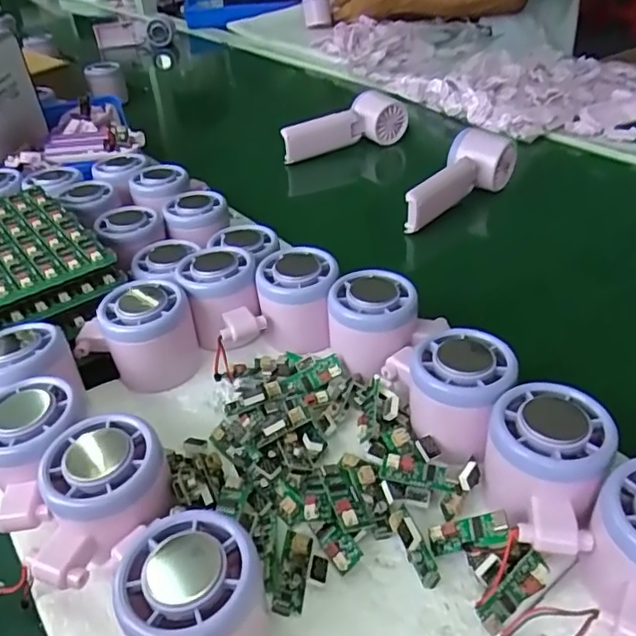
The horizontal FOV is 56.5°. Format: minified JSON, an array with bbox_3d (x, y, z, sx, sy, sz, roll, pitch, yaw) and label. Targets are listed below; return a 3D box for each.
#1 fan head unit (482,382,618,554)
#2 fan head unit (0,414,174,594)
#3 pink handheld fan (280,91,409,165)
[{"bbox_3d":[0.106,0.070,0.282,0.056,0.044,0.073,16,43,24],"label":"fan head unit"},{"bbox_3d":[-0.110,0.093,0.283,0.081,0.055,0.059,-32,46,-30],"label":"fan head unit"},{"bbox_3d":[0.028,-0.234,0.730,0.159,0.049,0.050,-19,41,-18],"label":"pink handheld fan"}]

